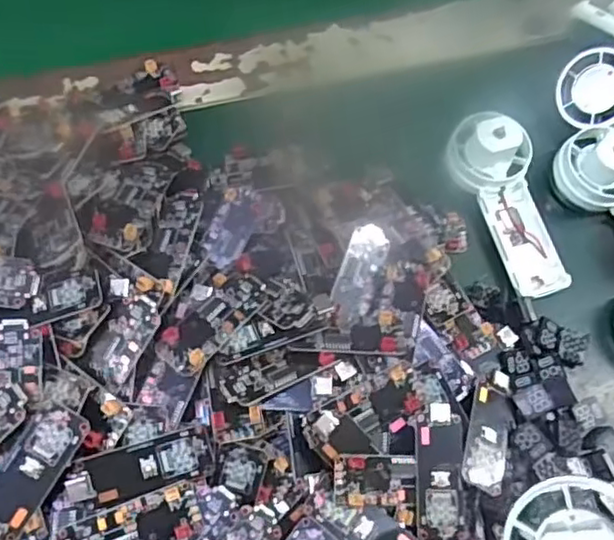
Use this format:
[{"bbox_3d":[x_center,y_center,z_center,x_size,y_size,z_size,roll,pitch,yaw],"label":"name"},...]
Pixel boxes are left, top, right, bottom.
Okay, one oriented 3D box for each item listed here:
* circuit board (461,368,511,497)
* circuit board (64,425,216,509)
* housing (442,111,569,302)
[{"bbox_3d":[0.076,0.066,0.268,0.018,0.007,0.052,16,56,6],"label":"circuit board"},{"bbox_3d":[-0.060,0.073,0.236,0.051,0.005,0.019,-14,87,-10],"label":"circuit board"},{"bbox_3d":[0.097,-0.031,0.301,0.032,0.025,0.086,-19,69,-10],"label":"housing"}]

